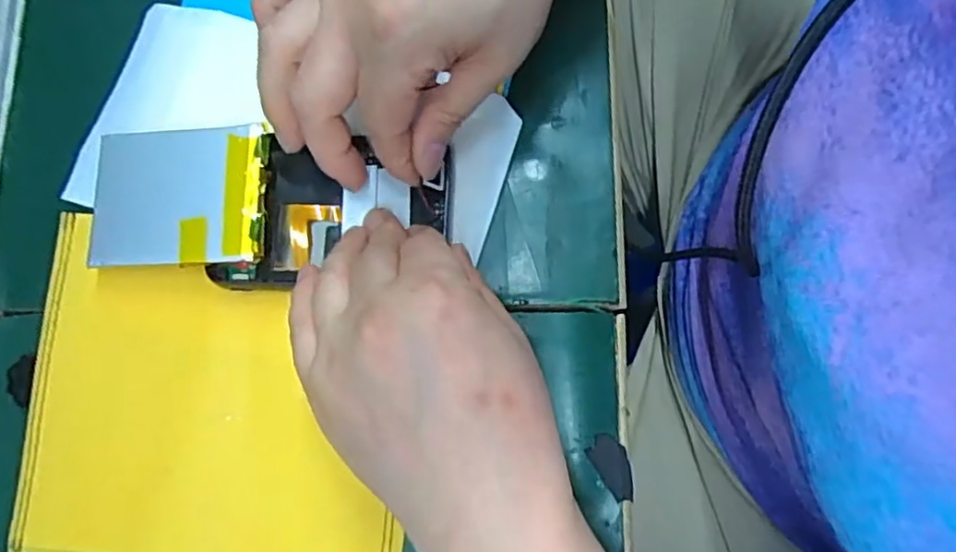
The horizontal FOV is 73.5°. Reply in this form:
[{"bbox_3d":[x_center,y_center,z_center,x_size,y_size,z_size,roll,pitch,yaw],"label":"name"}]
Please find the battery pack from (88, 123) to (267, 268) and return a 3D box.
[{"bbox_3d":[-0.136,-0.035,0.286,0.086,0.005,0.062,-2,79,12],"label":"battery pack"}]

